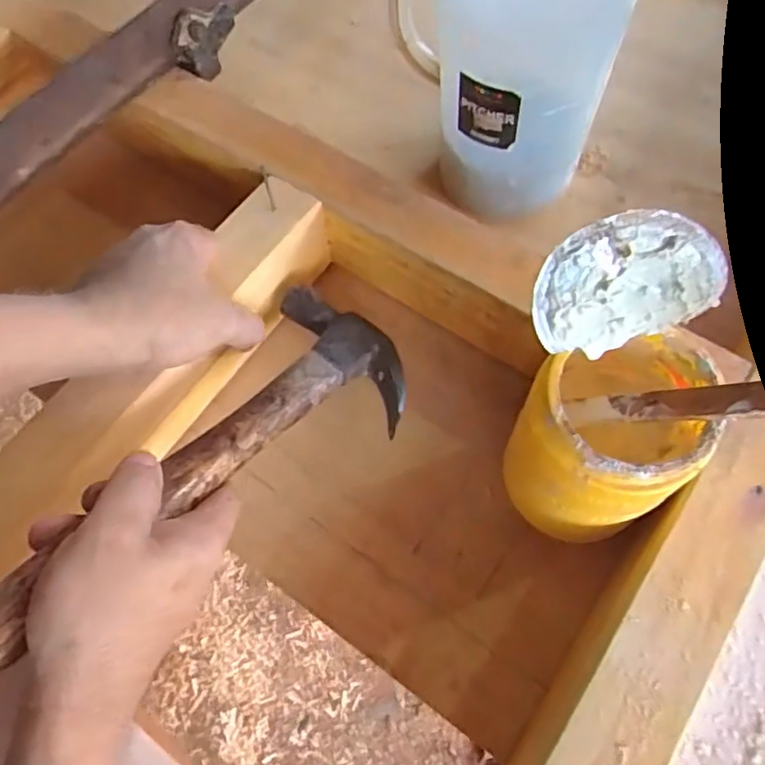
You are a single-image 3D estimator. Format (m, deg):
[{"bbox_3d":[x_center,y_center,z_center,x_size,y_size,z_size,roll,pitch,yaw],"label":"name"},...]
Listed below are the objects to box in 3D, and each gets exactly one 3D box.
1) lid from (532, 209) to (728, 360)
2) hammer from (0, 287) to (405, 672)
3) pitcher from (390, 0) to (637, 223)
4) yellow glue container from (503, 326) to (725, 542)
[{"bbox_3d":[0.112,-0.046,0.297,0.084,0.066,0.006,-20,30,19],"label":"lid"},{"bbox_3d":[-0.109,0.052,0.360,0.107,0.030,0.329,34,50,18],"label":"hammer"},{"bbox_3d":[0.088,-0.233,0.456,0.143,0.223,0.107,-8,65,-2],"label":"pitcher"},{"bbox_3d":[0.129,0.037,0.376,0.091,0.145,0.099,38,72,20],"label":"yellow glue container"}]

